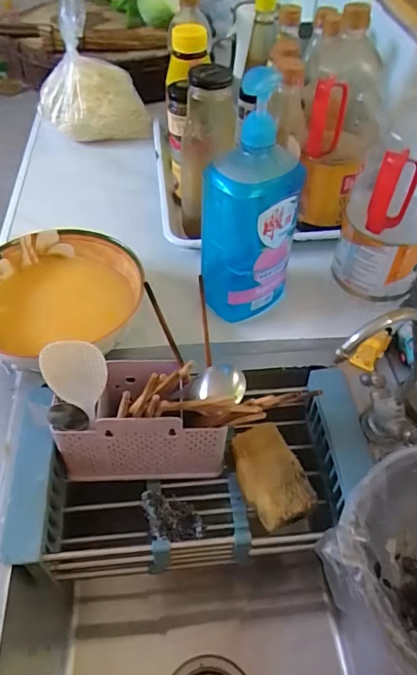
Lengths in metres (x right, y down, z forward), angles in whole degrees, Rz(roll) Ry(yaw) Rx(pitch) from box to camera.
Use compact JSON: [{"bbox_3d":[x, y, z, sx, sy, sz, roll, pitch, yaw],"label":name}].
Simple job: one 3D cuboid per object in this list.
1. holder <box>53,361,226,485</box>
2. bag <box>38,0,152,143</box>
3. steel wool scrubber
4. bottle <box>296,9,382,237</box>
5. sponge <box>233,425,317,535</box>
[{"bbox_3d":[-0.074,0.094,0.540,0.174,0.125,0.081,-2,50,-4],"label":"holder"},{"bbox_3d":[-0.220,-0.489,0.881,0.191,0.222,0.137,-10,51,-11],"label":"bag"},{"bbox_3d":[-0.039,0.193,0.520,0.061,0.013,0.056,5,45,-33],"label":"steel wool scrubber"},{"bbox_3d":[0.173,-0.288,0.658,0.104,0.259,0.103,13,51,8],"label":"bottle"},{"bbox_3d":[0.068,0.152,0.541,0.066,0.025,0.110,-18,53,-16],"label":"sponge"}]

